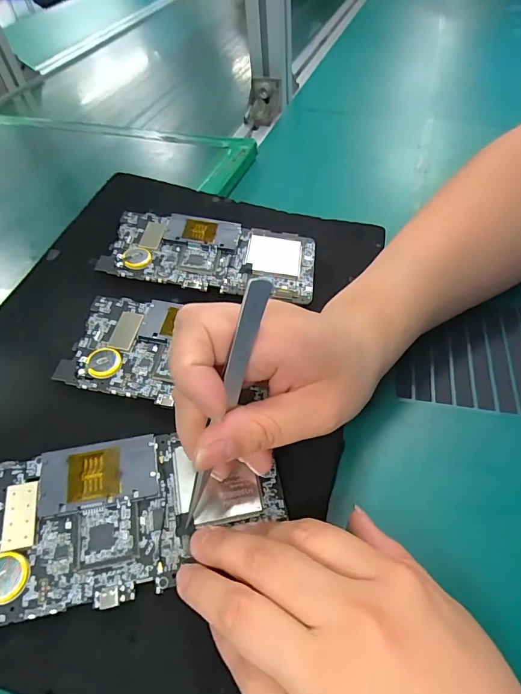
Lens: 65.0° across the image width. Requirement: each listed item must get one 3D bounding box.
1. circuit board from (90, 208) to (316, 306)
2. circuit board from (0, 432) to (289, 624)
[{"bbox_3d":[-0.035,-0.071,0.310,0.152,0.005,0.070,10,57,-1],"label":"circuit board"},{"bbox_3d":[-0.066,0.081,0.200,0.151,0.006,0.072,-6,61,-9],"label":"circuit board"}]

